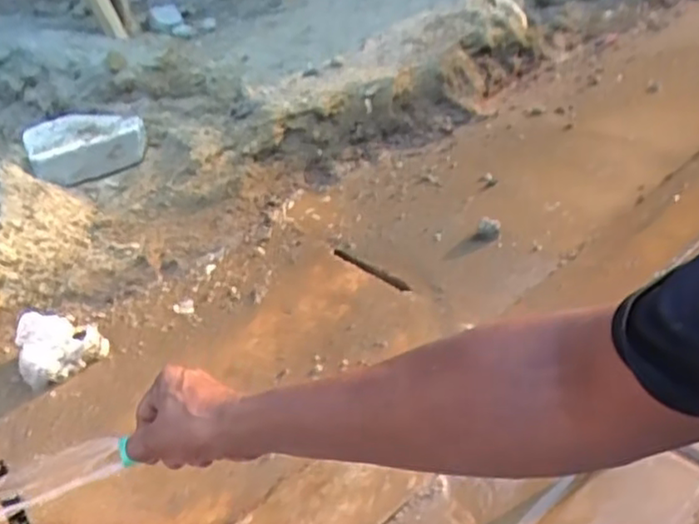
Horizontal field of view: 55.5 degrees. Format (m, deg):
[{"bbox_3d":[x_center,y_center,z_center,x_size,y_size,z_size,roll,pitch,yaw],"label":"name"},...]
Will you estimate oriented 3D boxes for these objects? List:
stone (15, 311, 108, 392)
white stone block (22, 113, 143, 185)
[{"bbox_3d":[-0.441,0.123,1.009,0.124,0.070,0.091,-24,36,-22],"label":"stone"},{"bbox_3d":[-0.495,-0.220,1.255,0.201,0.089,0.181,-24,35,-18],"label":"white stone block"}]

